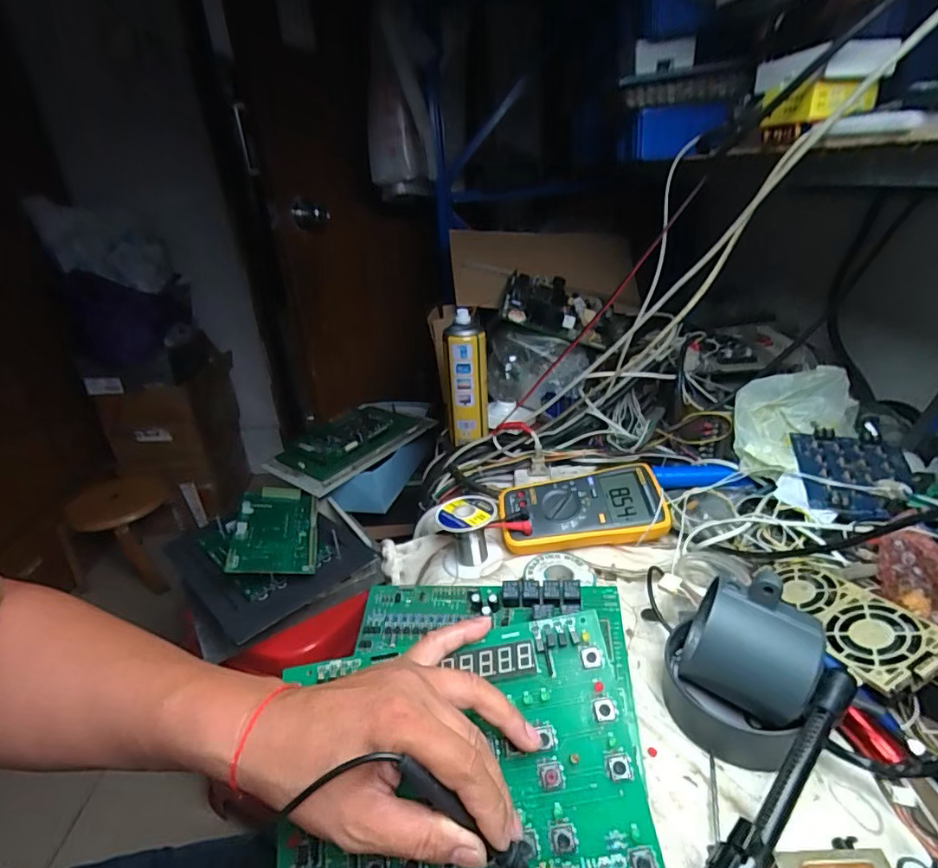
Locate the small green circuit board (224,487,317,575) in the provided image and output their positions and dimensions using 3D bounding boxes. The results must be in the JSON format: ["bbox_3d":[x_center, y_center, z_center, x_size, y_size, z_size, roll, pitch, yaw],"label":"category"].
[{"bbox_3d":[-0.297,0.143,0.805,0.116,0.010,0.210,6,29,-16],"label":"small green circuit board"}]

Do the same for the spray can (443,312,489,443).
[{"bbox_3d":[-0.003,-0.087,0.800,0.064,0.184,0.052,-7,26,-5],"label":"spray can"}]

